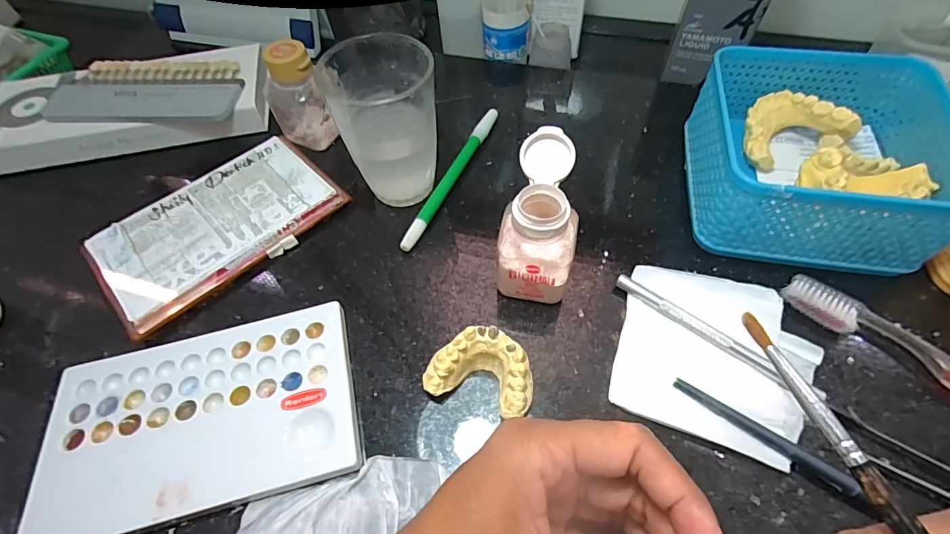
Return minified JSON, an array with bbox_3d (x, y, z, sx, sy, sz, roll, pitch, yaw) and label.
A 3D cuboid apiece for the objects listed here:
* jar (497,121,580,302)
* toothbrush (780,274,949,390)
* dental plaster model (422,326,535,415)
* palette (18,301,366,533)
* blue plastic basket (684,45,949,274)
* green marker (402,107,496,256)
[{"bbox_3d":[0.038,-0.025,0.250,0.040,0.074,0.066,11,59,8],"label":"jar"},{"bbox_3d":[0.251,0.062,0.217,0.021,0.013,0.187,-40,66,-21],"label":"toothbrush"},{"bbox_3d":[0.005,0.054,0.232,0.055,0.025,0.038,16,60,11],"label":"dental plaster model"},{"bbox_3d":[-0.140,0.077,0.228,0.153,0.012,0.092,-13,59,-7],"label":"palette"},{"bbox_3d":[0.212,-0.069,0.276,0.129,0.068,0.130,8,59,6],"label":"blue plastic basket"},{"bbox_3d":[-0.015,-0.067,0.319,0.010,0.008,0.143,20,61,13],"label":"green marker"}]

